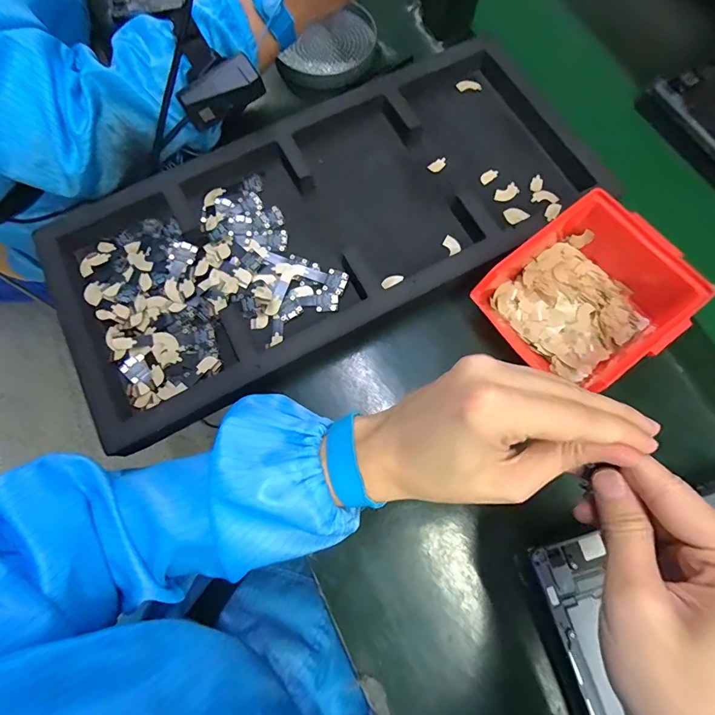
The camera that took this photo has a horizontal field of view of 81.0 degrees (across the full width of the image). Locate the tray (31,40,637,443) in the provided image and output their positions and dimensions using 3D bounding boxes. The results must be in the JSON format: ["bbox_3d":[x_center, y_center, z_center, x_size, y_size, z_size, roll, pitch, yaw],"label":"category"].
[{"bbox_3d":[-0.020,-0.122,0.384,0.503,0.047,0.246,-28,75,-9],"label":"tray"}]

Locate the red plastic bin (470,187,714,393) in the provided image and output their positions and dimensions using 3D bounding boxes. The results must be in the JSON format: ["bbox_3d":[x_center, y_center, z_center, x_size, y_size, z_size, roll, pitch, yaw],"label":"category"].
[{"bbox_3d":[0.185,-0.049,0.341,0.132,0.064,0.123,-39,77,-12],"label":"red plastic bin"}]

